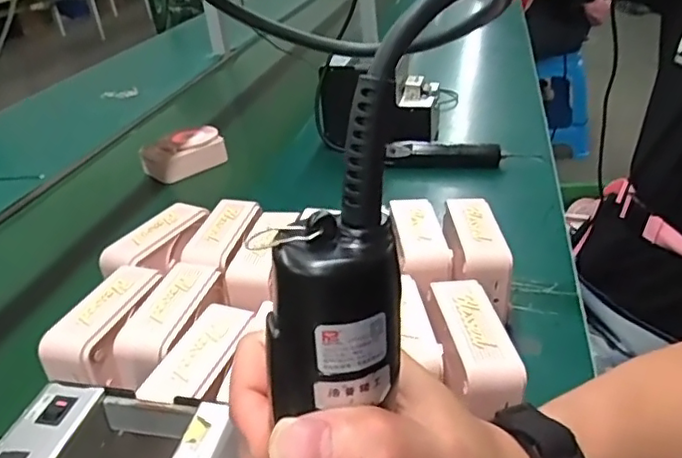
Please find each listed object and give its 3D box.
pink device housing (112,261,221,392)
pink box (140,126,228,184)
[{"bbox_3d":[-0.146,0.078,0.524,0.049,0.038,0.129,1,30,14],"label":"pink device housing"},{"bbox_3d":[-0.275,-0.135,1.055,0.132,0.050,0.090,-28,36,-33],"label":"pink box"}]

